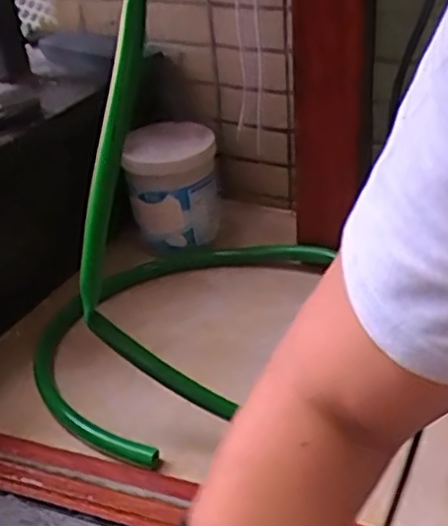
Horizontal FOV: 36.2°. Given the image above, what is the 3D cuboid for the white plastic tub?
[{"bbox_3d":[-0.063,-0.093,0.873,0.111,0.150,0.111,-5,34,3],"label":"white plastic tub"}]

